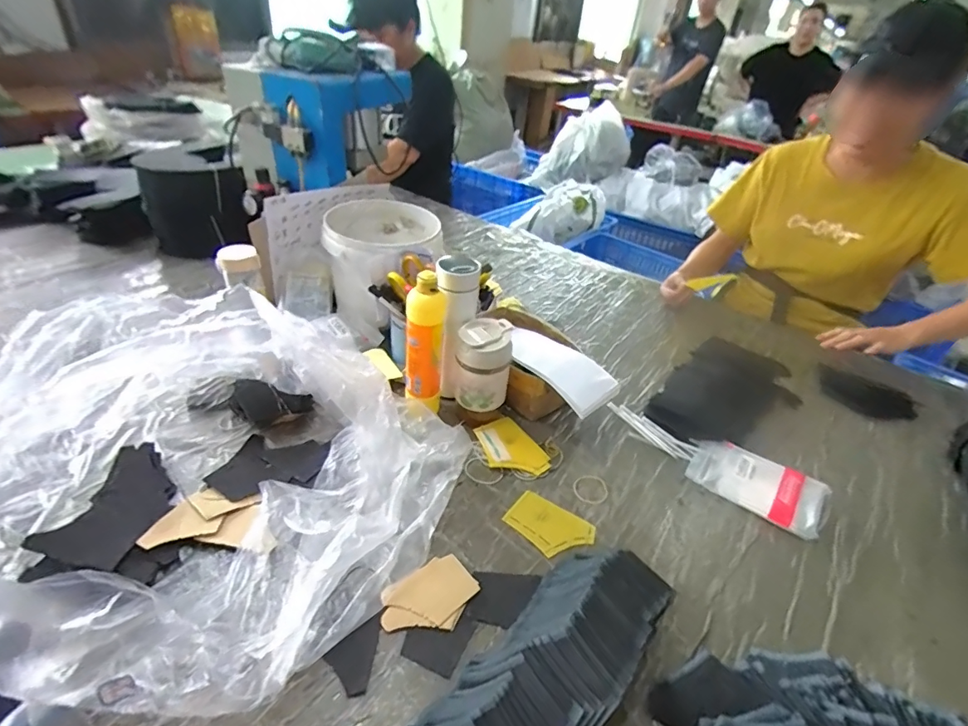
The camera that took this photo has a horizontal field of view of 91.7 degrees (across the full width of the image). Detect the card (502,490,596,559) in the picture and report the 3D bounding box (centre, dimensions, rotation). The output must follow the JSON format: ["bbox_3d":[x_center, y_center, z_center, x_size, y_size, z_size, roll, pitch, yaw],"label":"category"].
[{"bbox_3d":[0.084,0.209,0.607,0.104,0.004,0.072,27,42,26],"label":"card"}]

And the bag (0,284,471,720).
[{"bbox_3d":[-0.324,0.113,0.530,0.520,0.184,0.420,18,38,16],"label":"bag"}]

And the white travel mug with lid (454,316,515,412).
[{"bbox_3d":[-0.002,0.004,0.703,0.080,0.120,0.074,9,36,2],"label":"white travel mug with lid"}]

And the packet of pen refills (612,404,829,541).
[{"bbox_3d":[0.341,0.148,0.713,0.318,0.030,0.099,27,41,26],"label":"packet of pen refills"}]

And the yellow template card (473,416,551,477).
[{"bbox_3d":[0.038,0.127,0.706,0.078,0.018,0.117,-17,42,-28],"label":"yellow template card"}]

